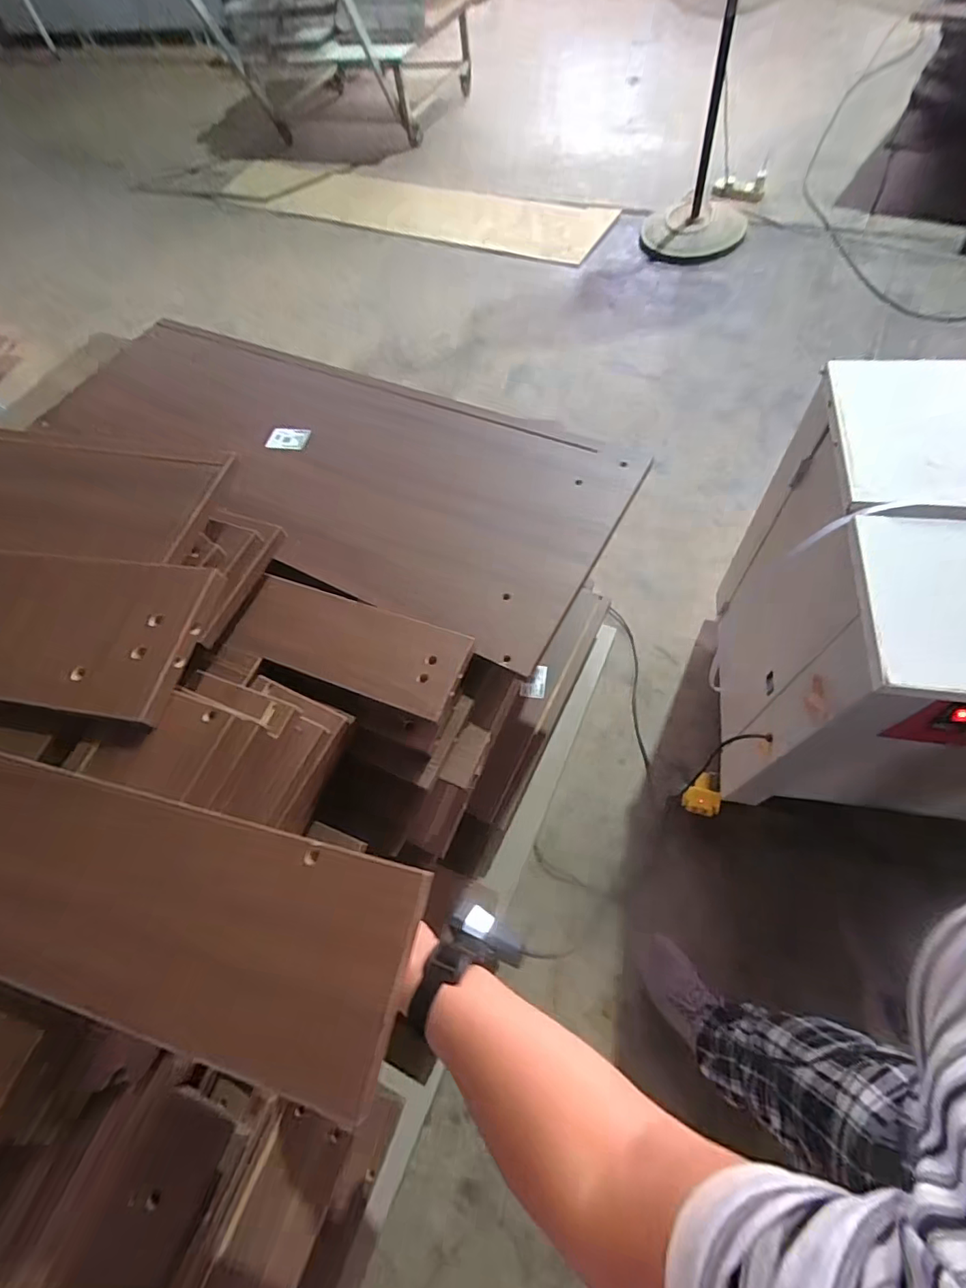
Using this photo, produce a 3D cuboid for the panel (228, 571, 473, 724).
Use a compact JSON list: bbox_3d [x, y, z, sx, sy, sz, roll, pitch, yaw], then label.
[{"bbox_3d":[-0.150,-0.004,0.574,0.268,0.012,0.102,16,66,16],"label":"panel"}]

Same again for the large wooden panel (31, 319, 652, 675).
[{"bbox_3d":[-0.258,-0.283,0.756,0.907,0.026,0.337,25,67,18],"label":"large wooden panel"}]

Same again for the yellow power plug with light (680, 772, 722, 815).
[{"bbox_3d":[0.509,0.347,1.208,0.079,0.033,0.089,6,64,11],"label":"yellow power plug with light"}]

